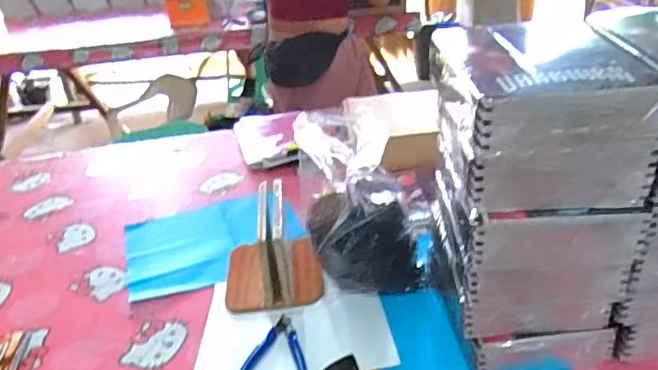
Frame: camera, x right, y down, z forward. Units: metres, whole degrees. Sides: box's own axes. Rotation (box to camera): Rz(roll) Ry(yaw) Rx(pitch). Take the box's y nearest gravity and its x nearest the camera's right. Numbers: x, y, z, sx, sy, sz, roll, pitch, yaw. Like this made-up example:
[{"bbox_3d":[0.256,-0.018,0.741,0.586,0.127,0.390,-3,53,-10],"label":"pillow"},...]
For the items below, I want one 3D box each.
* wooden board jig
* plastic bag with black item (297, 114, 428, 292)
[{"bbox_3d":[-0.084,0.087,0.786,0.136,0.112,0.147,-6,31,0],"label":"wooden board jig"},{"bbox_3d":[0.045,0.048,0.738,0.140,0.222,0.102,-24,35,-27],"label":"plastic bag with black item"}]

